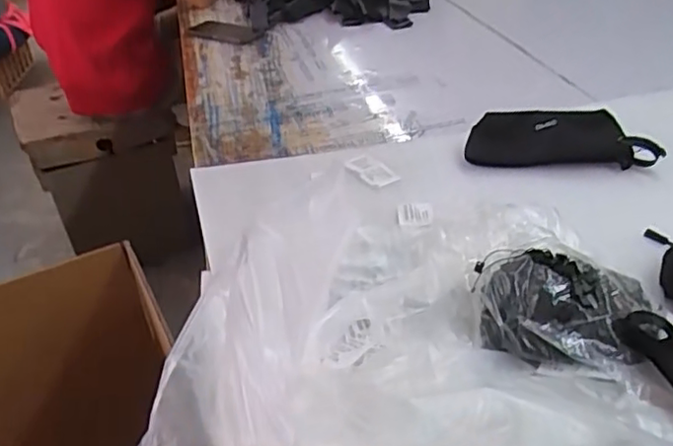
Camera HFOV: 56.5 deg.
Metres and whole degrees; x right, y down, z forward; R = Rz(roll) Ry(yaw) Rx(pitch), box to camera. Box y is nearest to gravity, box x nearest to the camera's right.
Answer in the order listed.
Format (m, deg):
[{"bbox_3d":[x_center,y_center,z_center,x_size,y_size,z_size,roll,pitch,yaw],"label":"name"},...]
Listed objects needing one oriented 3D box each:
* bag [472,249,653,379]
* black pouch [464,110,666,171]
[{"bbox_3d":[0.187,0.064,0.528,0.140,0.049,0.123,11,39,23],"label":"bag"},{"bbox_3d":[0.278,-0.105,0.783,0.224,0.042,0.068,2,36,12],"label":"black pouch"}]

